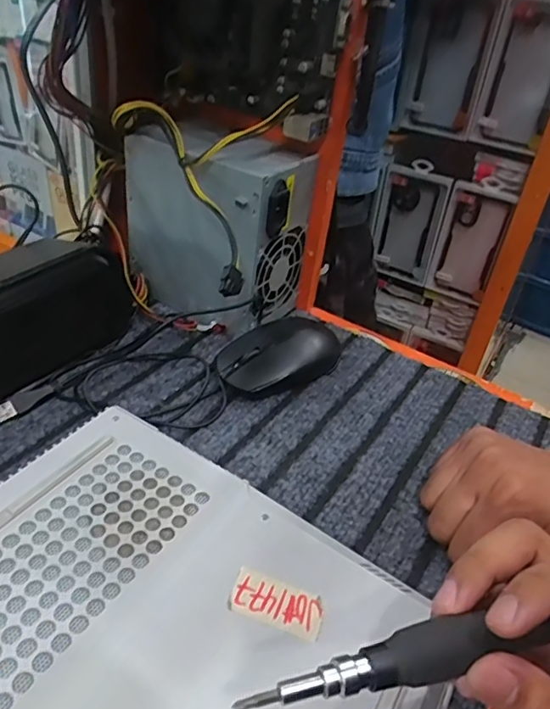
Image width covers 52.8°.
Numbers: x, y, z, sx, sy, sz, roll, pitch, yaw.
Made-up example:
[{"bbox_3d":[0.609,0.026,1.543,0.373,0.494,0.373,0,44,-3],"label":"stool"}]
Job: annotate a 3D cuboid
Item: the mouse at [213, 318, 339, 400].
[{"bbox_3d":[0.003,-0.003,0.457,0.110,0.039,0.058,-22,45,-35],"label":"mouse"}]

